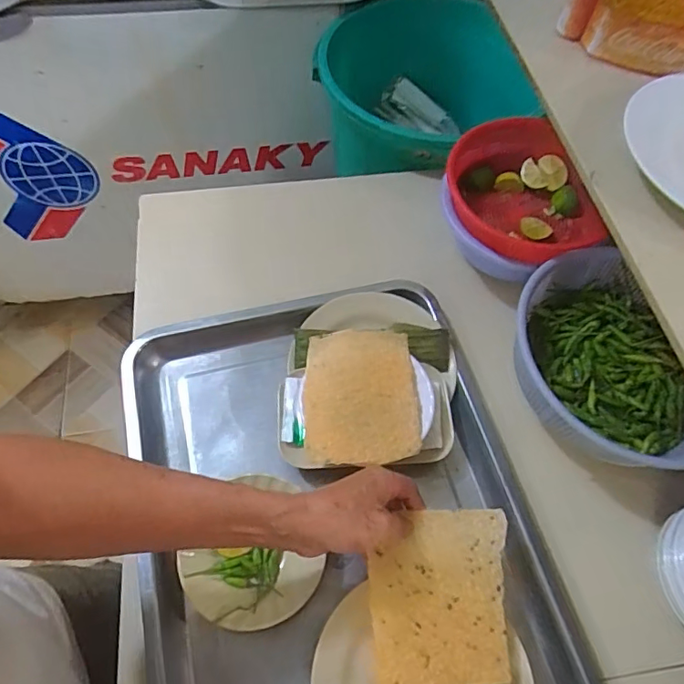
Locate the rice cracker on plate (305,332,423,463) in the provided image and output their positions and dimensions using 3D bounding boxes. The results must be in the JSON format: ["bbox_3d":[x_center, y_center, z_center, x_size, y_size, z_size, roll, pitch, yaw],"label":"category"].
[{"bbox_3d":[0.017,0.048,0.488,0.103,0.011,0.129,-2,62,-4],"label":"rice cracker on plate"}]

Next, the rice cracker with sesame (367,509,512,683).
[{"bbox_3d":[0.078,0.204,0.412,0.107,0.004,0.132,-1,74,-1],"label":"rice cracker with sesame"}]

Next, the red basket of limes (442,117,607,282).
[{"bbox_3d":[0.192,-0.152,0.582,0.146,0.073,0.186,-21,65,-13],"label":"red basket of limes"}]

